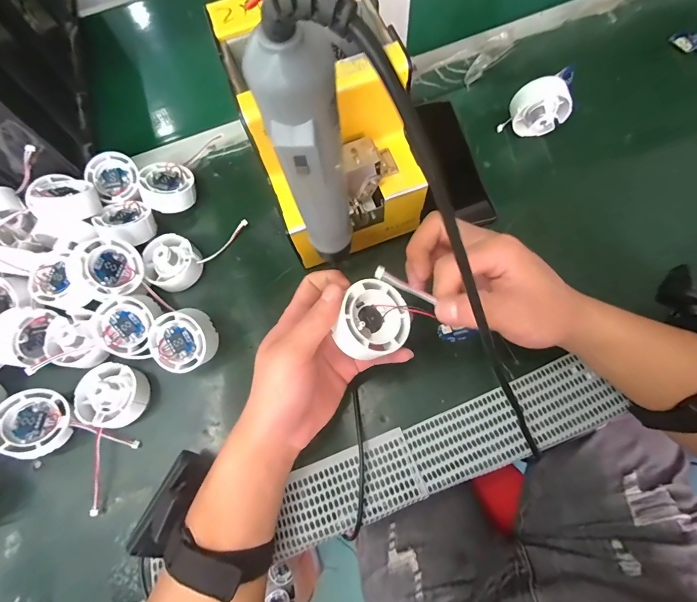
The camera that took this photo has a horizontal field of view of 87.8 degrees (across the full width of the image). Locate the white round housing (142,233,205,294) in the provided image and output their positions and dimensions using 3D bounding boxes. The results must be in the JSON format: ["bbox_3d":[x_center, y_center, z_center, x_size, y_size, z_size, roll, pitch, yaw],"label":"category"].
[{"bbox_3d":[-0.179,-0.042,0.364,0.051,0.025,0.059,-31,72,-7],"label":"white round housing"}]

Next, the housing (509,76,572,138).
[{"bbox_3d":[0.200,-0.200,0.379,0.056,0.049,0.034,9,72,7],"label":"housing"}]

